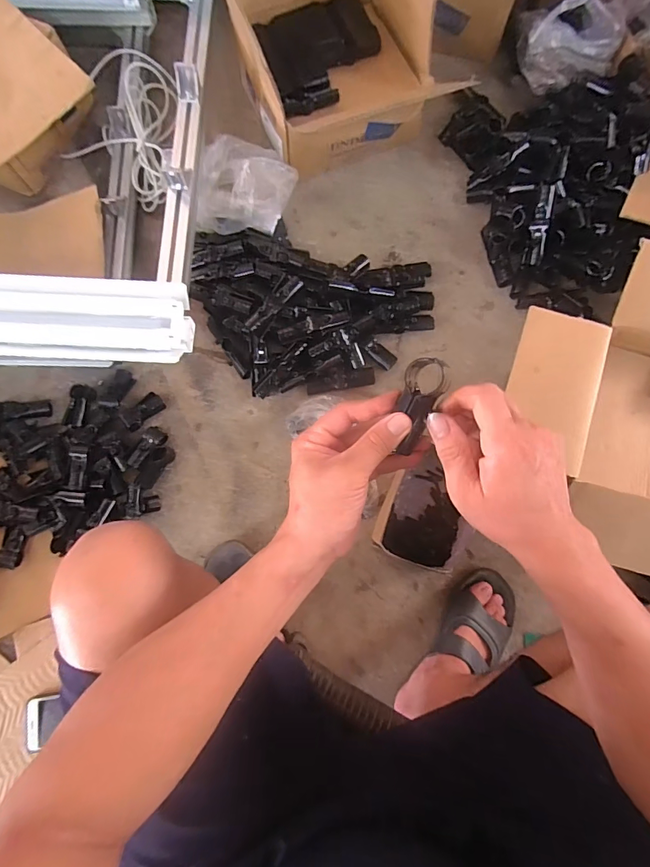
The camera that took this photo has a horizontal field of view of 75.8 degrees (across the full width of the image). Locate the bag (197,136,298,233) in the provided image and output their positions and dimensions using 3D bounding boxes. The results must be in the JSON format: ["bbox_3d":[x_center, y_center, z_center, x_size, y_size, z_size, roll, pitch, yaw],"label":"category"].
[{"bbox_3d":[-0.145,-0.475,0.808,0.182,0.102,0.187,1,79,0],"label":"bag"}]

